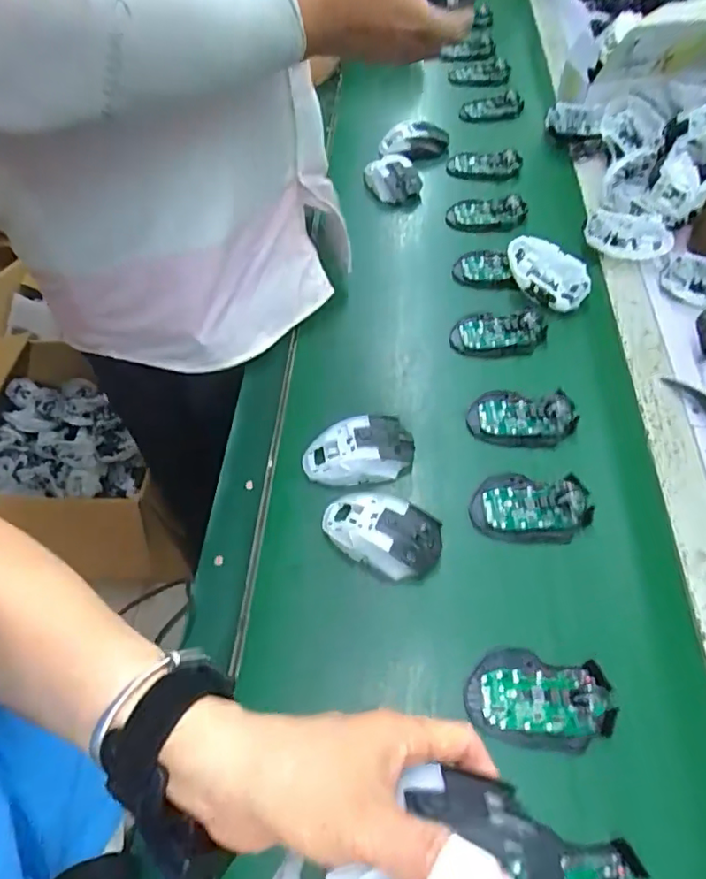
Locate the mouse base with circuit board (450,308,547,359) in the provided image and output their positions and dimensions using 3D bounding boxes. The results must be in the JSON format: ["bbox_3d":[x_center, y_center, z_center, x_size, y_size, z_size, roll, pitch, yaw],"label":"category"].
[{"bbox_3d":[0.180,-0.133,0.717,0.113,0.019,0.066,1,55,4],"label":"mouse base with circuit board"}]

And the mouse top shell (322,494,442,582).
[{"bbox_3d":[0.027,0.089,0.554,0.112,0.034,0.066,21,56,10],"label":"mouse top shell"}]

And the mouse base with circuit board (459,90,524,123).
[{"bbox_3d":[0.254,-0.598,1.046,0.118,0.017,0.061,-15,57,-14],"label":"mouse base with circuit board"}]

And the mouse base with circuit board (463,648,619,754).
[{"bbox_3d":[0.153,0.211,0.477,0.114,0.029,0.071,7,55,7],"label":"mouse base with circuit board"}]

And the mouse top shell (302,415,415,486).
[{"bbox_3d":[0.007,0.014,0.611,0.116,0.040,0.069,-9,56,-11],"label":"mouse top shell"}]

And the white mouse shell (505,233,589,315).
[{"bbox_3d":[0.253,-0.217,0.758,0.113,0.015,0.078,31,81,7],"label":"white mouse shell"}]

